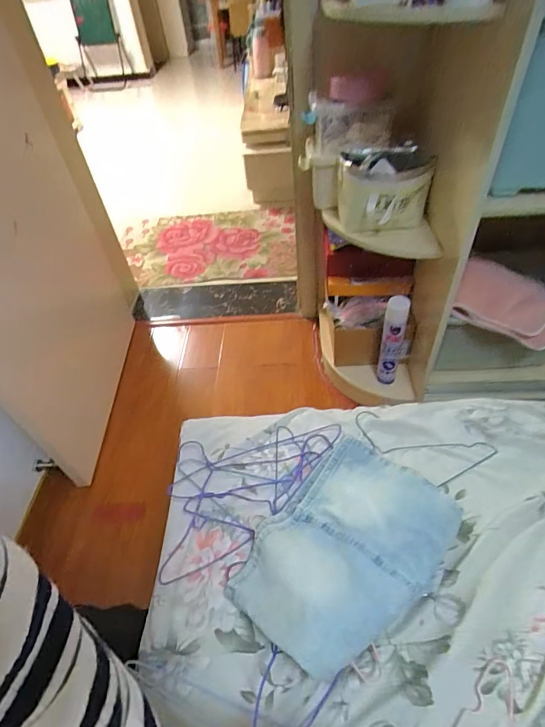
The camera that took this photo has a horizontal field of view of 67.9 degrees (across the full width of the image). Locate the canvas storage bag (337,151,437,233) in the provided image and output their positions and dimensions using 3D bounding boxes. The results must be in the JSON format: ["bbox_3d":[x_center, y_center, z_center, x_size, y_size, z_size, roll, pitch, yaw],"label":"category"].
[{"bbox_3d":[0.309,-0.484,1.148,0.241,0.176,0.189,15,51,20],"label":"canvas storage bag"}]

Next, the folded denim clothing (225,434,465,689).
[{"bbox_3d":[0.120,0.282,0.652,0.249,0.107,0.359,31,58,30],"label":"folded denim clothing"}]

